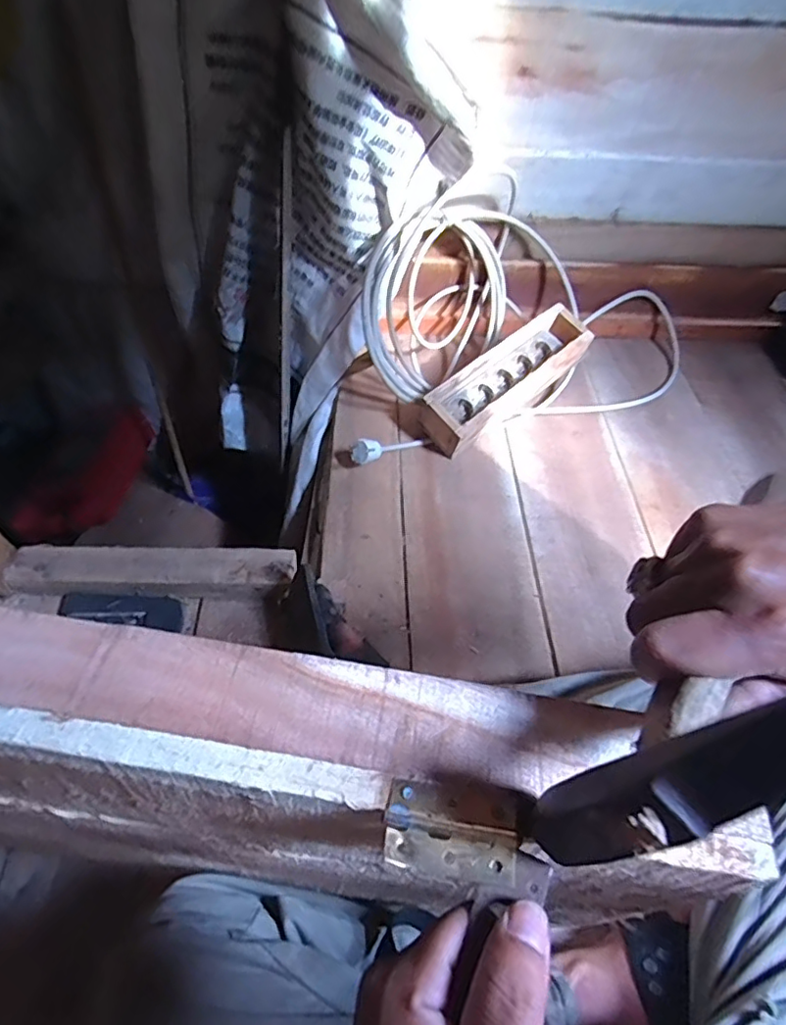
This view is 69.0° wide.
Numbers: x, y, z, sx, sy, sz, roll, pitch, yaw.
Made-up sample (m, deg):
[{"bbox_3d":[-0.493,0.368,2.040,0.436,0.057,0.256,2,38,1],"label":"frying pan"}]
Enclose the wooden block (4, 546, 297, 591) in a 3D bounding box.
[{"bbox_3d":[-0.302,0.073,0.730,0.346,0.028,0.056,1,53,-3],"label":"wooden block"}]

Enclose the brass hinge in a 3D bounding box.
[{"bbox_3d":[0.028,0.124,0.221,0.060,0.007,0.036,7,53,2],"label":"brass hinge"}]

